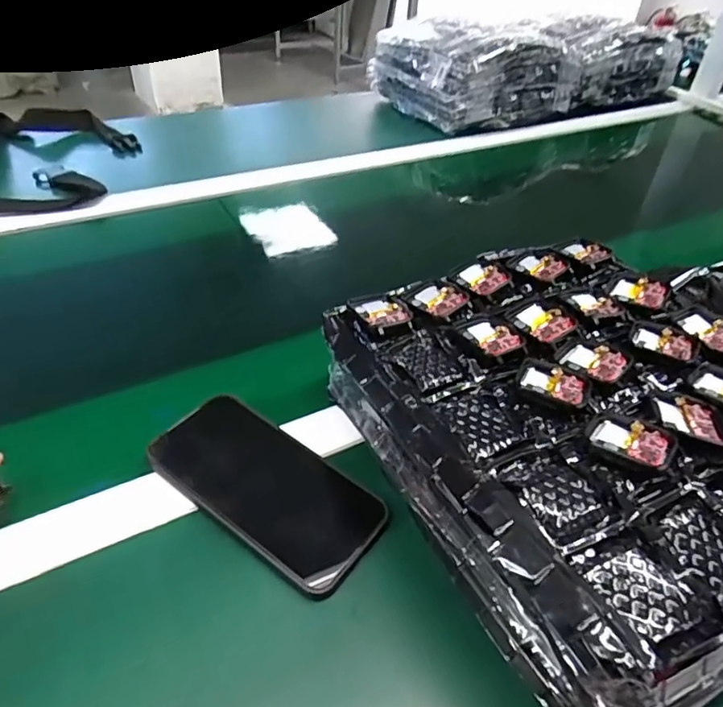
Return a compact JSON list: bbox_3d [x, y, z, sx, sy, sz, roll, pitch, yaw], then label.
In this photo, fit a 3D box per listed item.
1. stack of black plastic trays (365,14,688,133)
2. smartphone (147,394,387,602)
[{"bbox_3d":[0.329,-0.577,1.085,0.582,0.131,0.252,-22,51,-23],"label":"stack of black plastic trays"},{"bbox_3d":[-0.065,0.086,0.376,0.162,0.009,0.077,29,47,26],"label":"smartphone"}]

